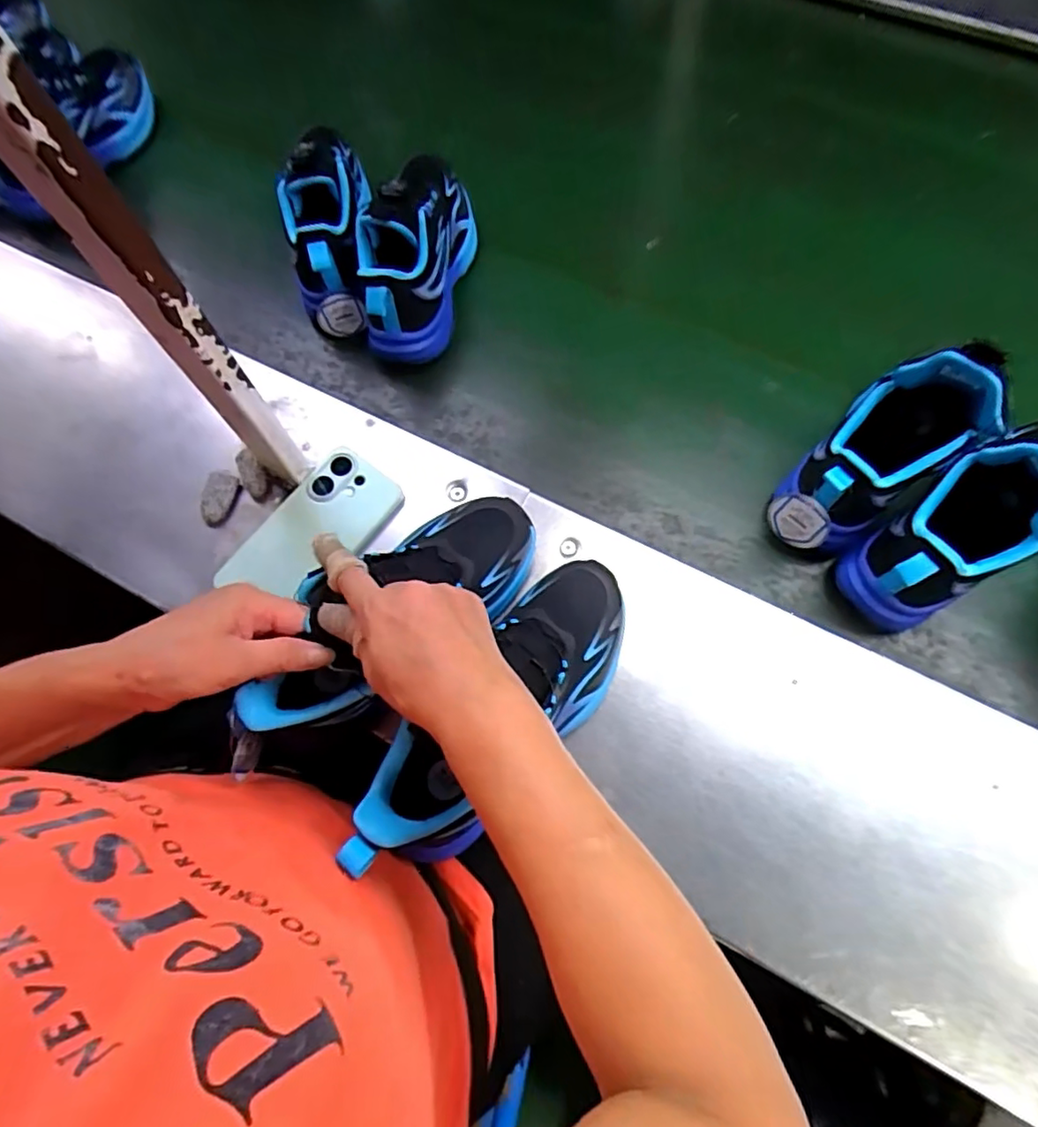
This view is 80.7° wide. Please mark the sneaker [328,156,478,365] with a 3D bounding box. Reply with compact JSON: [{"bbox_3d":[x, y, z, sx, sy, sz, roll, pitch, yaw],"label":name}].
[{"bbox_3d":[-0.112,-0.323,0.607,0.107,0.123,0.264,5,71,5],"label":"sneaker"}]

